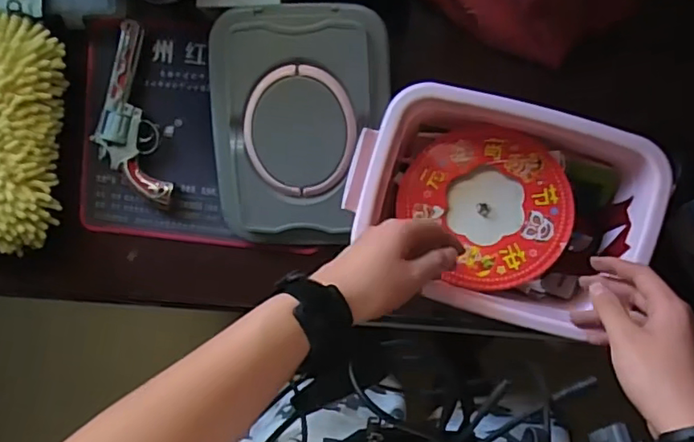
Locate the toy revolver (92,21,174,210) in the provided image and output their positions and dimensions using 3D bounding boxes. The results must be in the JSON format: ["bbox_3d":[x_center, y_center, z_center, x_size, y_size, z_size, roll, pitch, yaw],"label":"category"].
[{"bbox_3d":[-0.254,-0.120,0.652,0.069,0.024,0.204,-10,89,9],"label":"toy revolver"}]

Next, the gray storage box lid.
[{"bbox_3d":[-0.053,-0.093,0.592,0.174,0.017,0.245,5,108,2],"label":"gray storage box lid"}]

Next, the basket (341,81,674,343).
[{"bbox_3d":[0.142,-0.013,0.529,0.245,0.094,0.178,19,94,8],"label":"basket"}]

